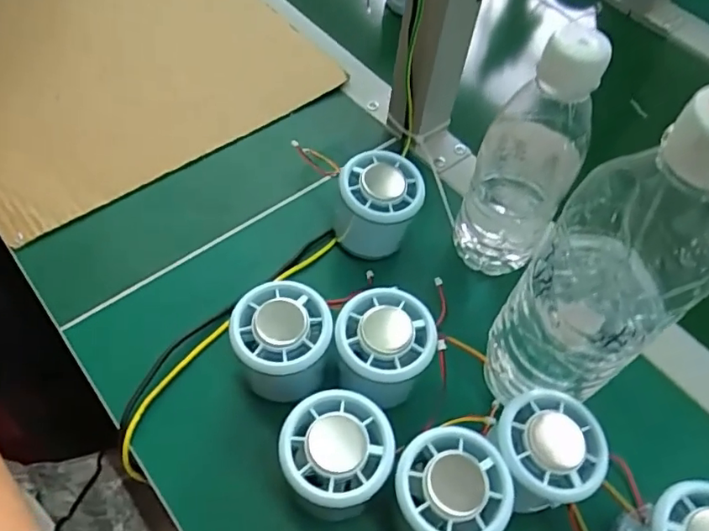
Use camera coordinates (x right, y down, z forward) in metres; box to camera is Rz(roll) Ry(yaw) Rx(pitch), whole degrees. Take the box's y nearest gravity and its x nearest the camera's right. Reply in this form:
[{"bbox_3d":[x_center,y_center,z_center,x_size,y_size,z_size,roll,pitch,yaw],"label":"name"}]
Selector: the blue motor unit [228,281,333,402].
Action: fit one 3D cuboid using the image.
[{"bbox_3d":[-0.043,0.049,0.338,0.056,0.058,0.059,9,56,1],"label":"blue motor unit"}]

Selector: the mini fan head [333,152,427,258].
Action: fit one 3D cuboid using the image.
[{"bbox_3d":[0.015,-0.040,0.394,0.058,0.061,0.053,9,56,1],"label":"mini fan head"}]

